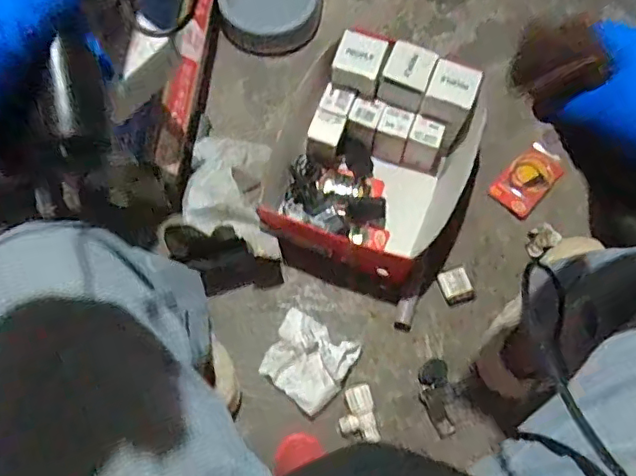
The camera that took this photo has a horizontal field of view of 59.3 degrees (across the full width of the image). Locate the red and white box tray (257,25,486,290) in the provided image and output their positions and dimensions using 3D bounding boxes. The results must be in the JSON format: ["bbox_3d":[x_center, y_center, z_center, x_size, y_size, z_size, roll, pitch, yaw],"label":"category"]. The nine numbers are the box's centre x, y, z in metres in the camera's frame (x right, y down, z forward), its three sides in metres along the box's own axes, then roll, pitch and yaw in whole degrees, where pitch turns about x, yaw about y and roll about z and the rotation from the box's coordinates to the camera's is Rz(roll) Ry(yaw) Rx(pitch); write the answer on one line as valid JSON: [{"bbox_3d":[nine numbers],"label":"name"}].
[{"bbox_3d":[0.074,-0.114,0.809,0.255,0.126,0.319,25,73,7],"label":"red and white box tray"}]

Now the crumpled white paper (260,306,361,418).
[{"bbox_3d":[-0.016,0.169,0.763,0.113,0.034,0.112,29,74,8],"label":"crumpled white paper"}]

